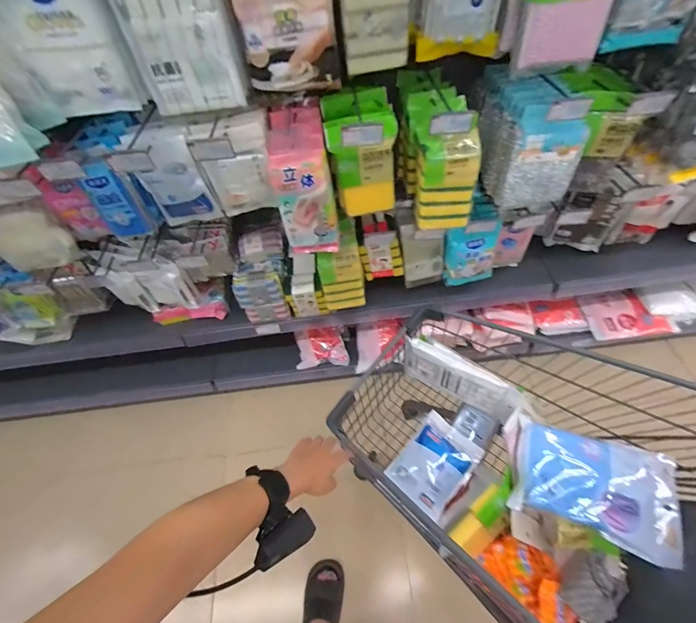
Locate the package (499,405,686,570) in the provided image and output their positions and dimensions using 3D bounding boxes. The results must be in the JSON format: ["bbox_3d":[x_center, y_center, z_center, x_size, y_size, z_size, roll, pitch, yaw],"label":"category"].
[{"bbox_3d":[0.439,0.308,0.644,0.289,0.049,0.173,18,59,17],"label":"package"}]

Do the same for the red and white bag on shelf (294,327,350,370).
[{"bbox_3d":[-0.094,0.128,1.277,0.180,0.105,0.106,-4,55,3],"label":"red and white bag on shelf"}]

